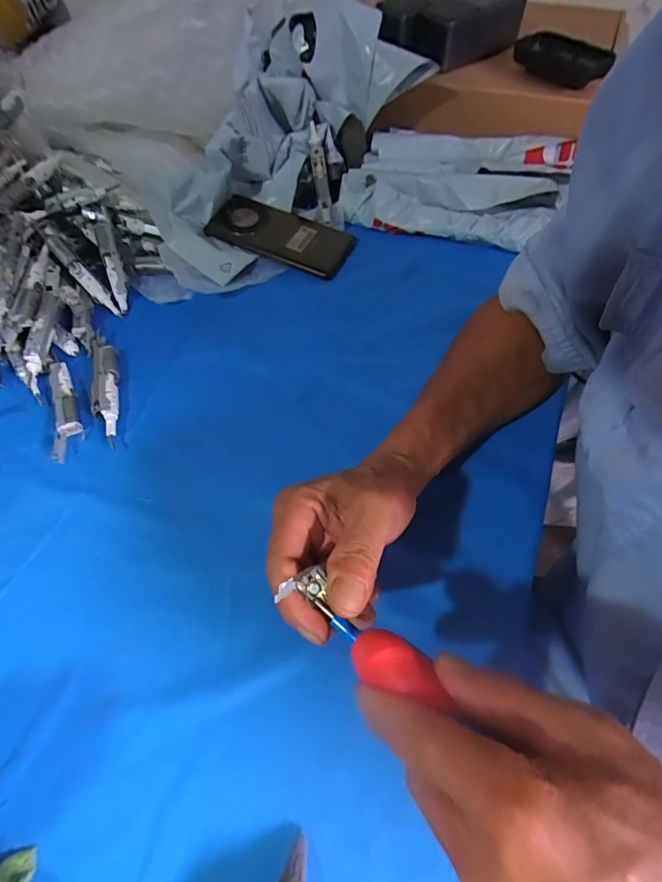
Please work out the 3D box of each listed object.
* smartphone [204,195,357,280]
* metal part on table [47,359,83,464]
[{"bbox_3d":[-0.058,-0.242,0.507,0.164,0.008,0.079,22,69,4],"label":"smartphone"},{"bbox_3d":[-0.254,-0.033,0.412,0.026,0.017,0.109,-19,62,-6],"label":"metal part on table"}]

